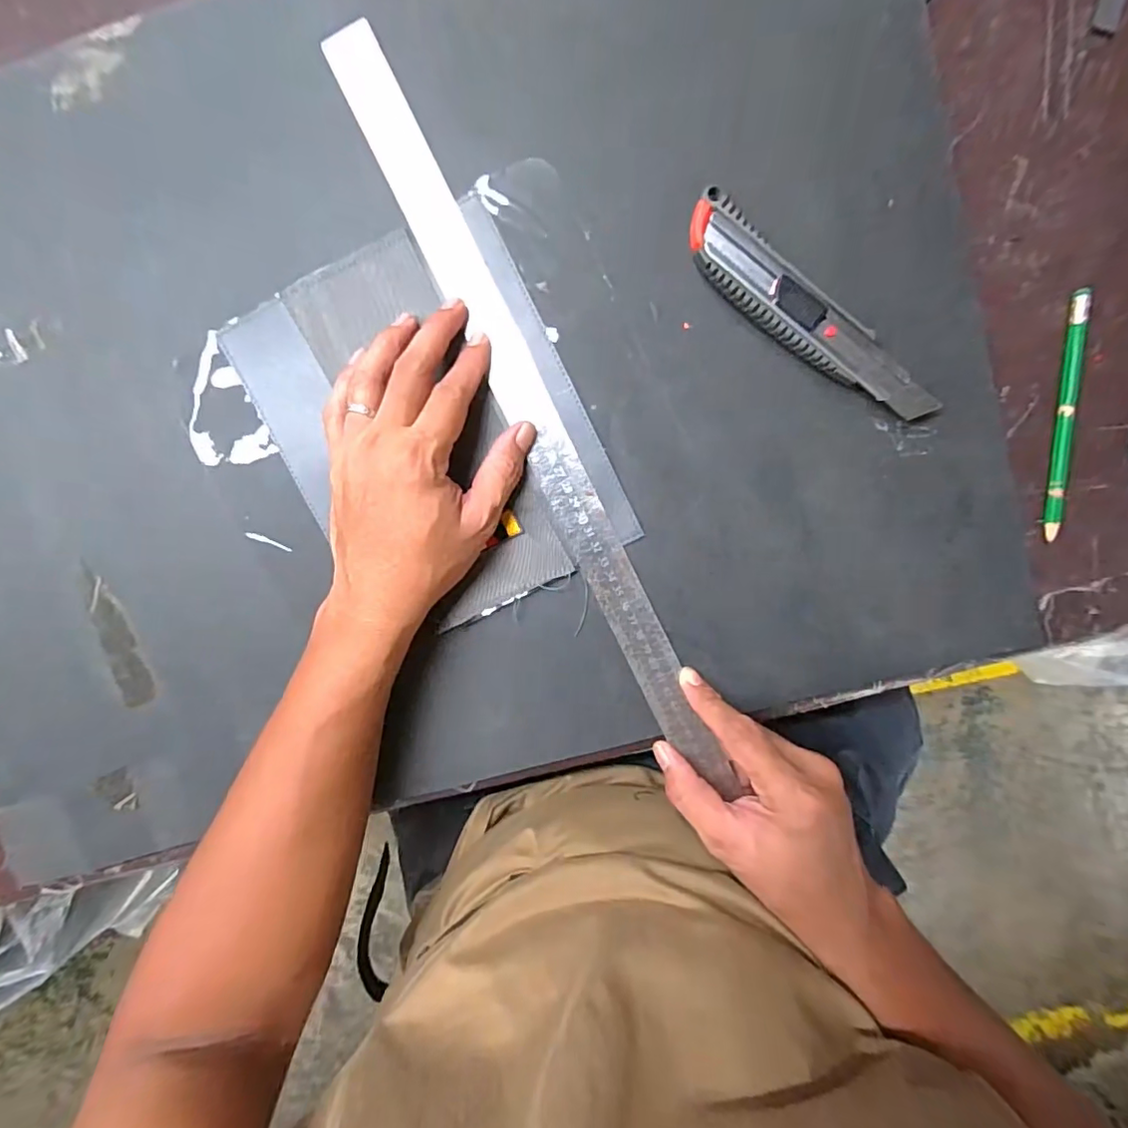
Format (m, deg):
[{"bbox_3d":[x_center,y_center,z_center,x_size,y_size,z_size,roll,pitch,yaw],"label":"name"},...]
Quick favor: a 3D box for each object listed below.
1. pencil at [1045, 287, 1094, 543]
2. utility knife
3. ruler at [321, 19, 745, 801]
[{"bbox_3d":[0.284,-0.084,0.315,0.007,0.008,0.137,3,96,2],"label":"pencil"},{"bbox_3d":[0.132,-0.136,0.312,0.166,0.015,0.036,42,96,-2],"label":"utility knife"},{"bbox_3d":[-0.012,-0.077,0.329,0.033,0.004,0.474,-26,94,3],"label":"ruler"}]

